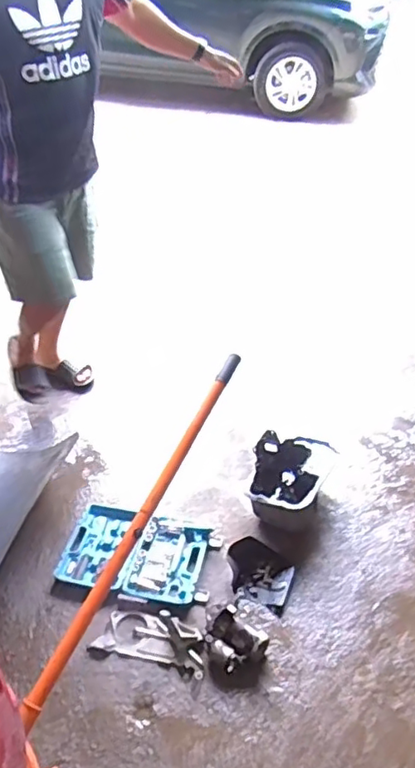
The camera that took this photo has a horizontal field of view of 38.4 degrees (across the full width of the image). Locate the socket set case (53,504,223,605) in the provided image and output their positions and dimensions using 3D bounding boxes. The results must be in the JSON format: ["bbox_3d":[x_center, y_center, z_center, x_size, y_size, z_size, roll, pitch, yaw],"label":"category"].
[{"bbox_3d":[-0.196,0.487,1.684,0.431,0.037,0.298,8,39,10],"label":"socket set case"}]

